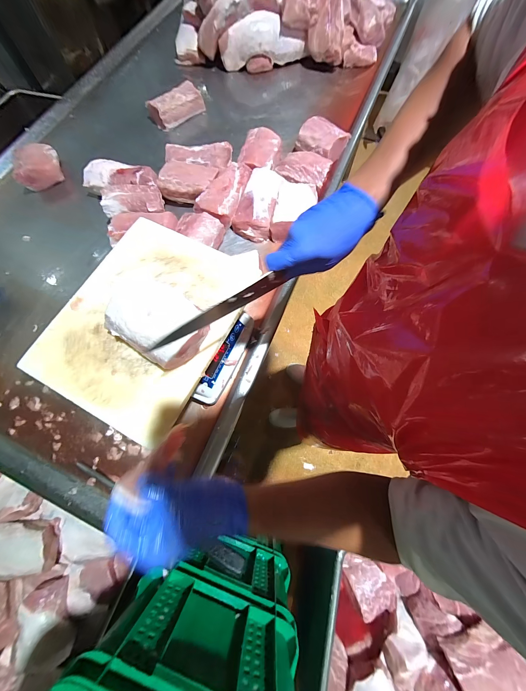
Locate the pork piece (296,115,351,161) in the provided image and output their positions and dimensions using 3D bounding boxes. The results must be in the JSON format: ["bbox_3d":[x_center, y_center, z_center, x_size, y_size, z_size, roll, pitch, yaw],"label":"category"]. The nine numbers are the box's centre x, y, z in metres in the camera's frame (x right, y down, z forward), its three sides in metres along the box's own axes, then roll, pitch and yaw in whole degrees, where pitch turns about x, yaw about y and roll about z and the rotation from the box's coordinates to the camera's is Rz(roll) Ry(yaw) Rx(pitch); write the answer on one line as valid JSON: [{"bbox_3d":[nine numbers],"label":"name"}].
[{"bbox_3d":[0.197,-0.674,0.779,0.143,0.061,0.130,35,76,12],"label":"pork piece"}]

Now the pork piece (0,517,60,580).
[{"bbox_3d":[-0.585,0.488,0.576,0.185,0.066,0.110,-2,71,1],"label":"pork piece"}]

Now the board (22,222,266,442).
[{"bbox_3d":[-0.219,-0.063,0.453,0.301,0.015,0.380,26,74,10],"label":"board"}]

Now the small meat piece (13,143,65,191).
[{"bbox_3d":[-0.754,-0.599,0.799,0.145,0.071,0.134,-29,73,-8],"label":"small meat piece"}]

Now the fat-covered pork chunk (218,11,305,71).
[{"bbox_3d":[-0.004,-1.187,0.928,0.326,0.113,0.066,-13,71,-3],"label":"fat-covered pork chunk"}]

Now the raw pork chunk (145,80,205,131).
[{"bbox_3d":[-0.314,-0.872,0.862,0.197,0.059,0.093,-36,74,-10],"label":"raw pork chunk"}]

